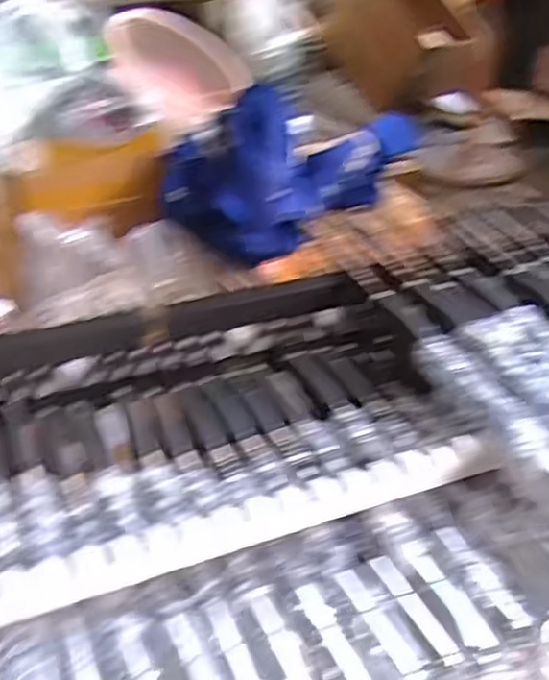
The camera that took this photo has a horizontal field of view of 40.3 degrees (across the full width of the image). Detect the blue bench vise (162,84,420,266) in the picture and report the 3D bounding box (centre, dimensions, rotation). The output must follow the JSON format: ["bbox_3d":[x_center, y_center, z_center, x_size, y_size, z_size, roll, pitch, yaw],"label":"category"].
[{"bbox_3d":[0.068,-0.465,1.882,0.321,0.312,0.730,27,42,33],"label":"blue bench vise"}]

